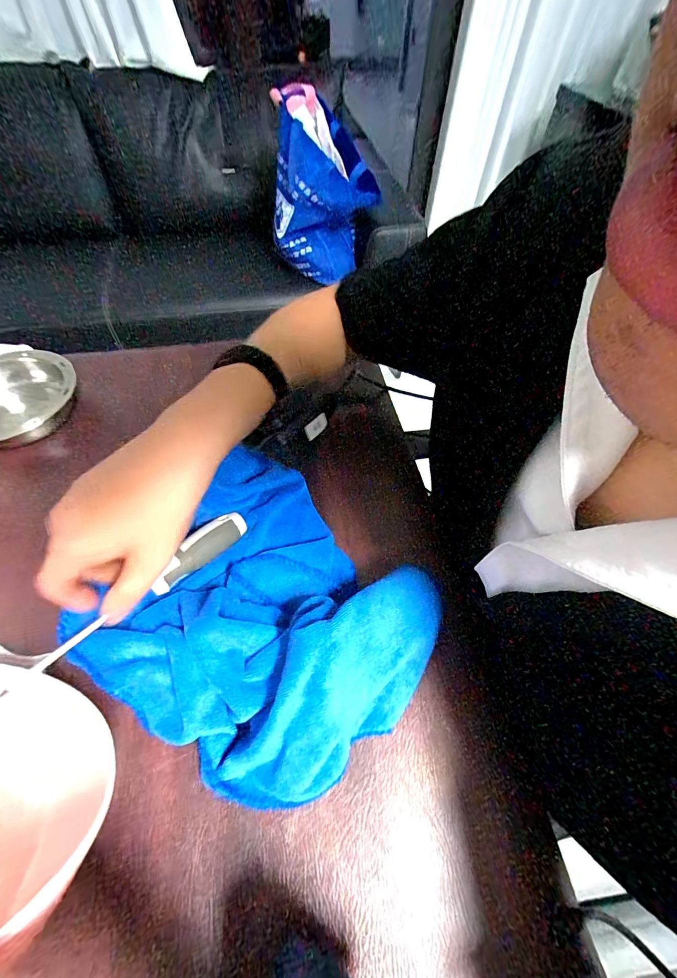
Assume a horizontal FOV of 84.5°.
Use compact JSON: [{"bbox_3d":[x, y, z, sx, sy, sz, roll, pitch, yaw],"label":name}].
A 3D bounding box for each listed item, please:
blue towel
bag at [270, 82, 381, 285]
[{"bbox_3d":[-0.044,0.089,0.278,0.218,0.067,0.209,30,61,16],"label":"blue towel"},{"bbox_3d":[-0.034,-0.876,1.109,0.289,0.379,0.238,0,57,-2],"label":"bag"}]

